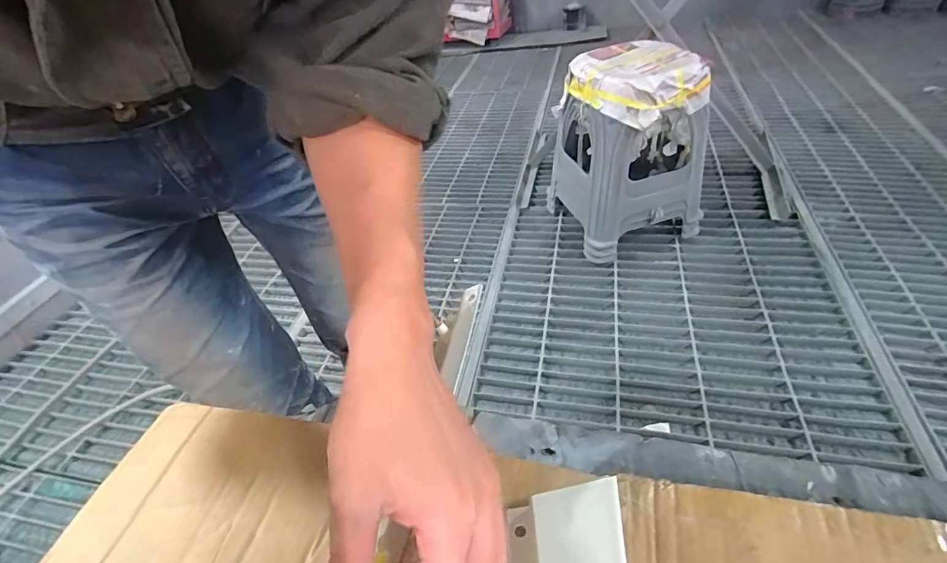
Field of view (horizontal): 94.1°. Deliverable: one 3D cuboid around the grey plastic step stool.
[{"bbox_3d":[0.464,-0.350,1.394,0.346,0.431,0.370,-17,43,-7],"label":"grey plastic step stool"}]

